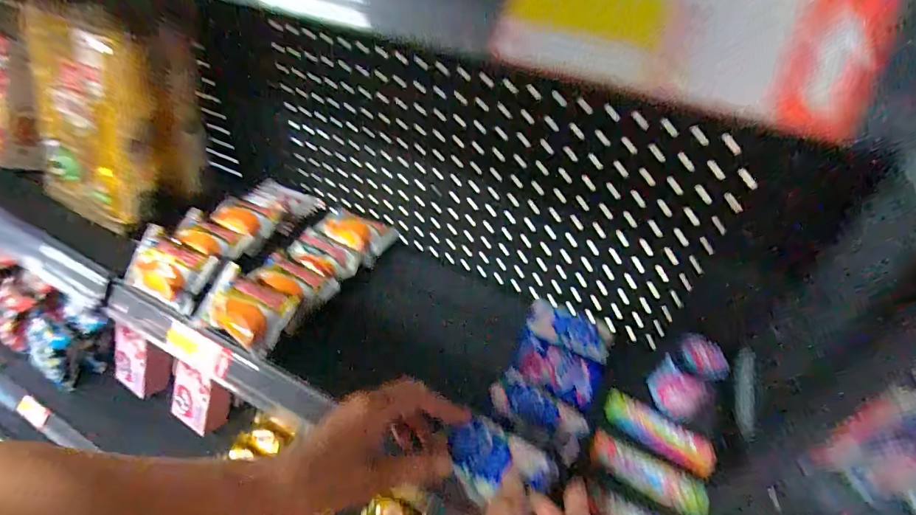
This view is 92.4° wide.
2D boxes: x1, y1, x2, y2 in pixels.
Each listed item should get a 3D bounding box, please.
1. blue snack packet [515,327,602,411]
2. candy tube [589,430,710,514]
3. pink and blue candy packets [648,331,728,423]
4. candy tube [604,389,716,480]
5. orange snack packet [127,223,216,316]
[{"bbox_3d":[0.110,0.121,0.489,0.092,0.026,0.076,21,42,18],"label":"blue snack packet"},{"bbox_3d":[0.178,0.202,0.410,0.110,0.028,0.033,21,42,18],"label":"candy tube"},{"bbox_3d":[0.237,0.124,0.453,0.034,0.092,0.057,-28,50,-33],"label":"pink and blue candy packets"},{"bbox_3d":[0.202,0.178,0.446,0.110,0.028,0.026,26,44,23],"label":"candy tube"},{"bbox_3d":[-0.356,0.013,0.537,0.101,0.021,0.072,26,78,9],"label":"orange snack packet"}]

